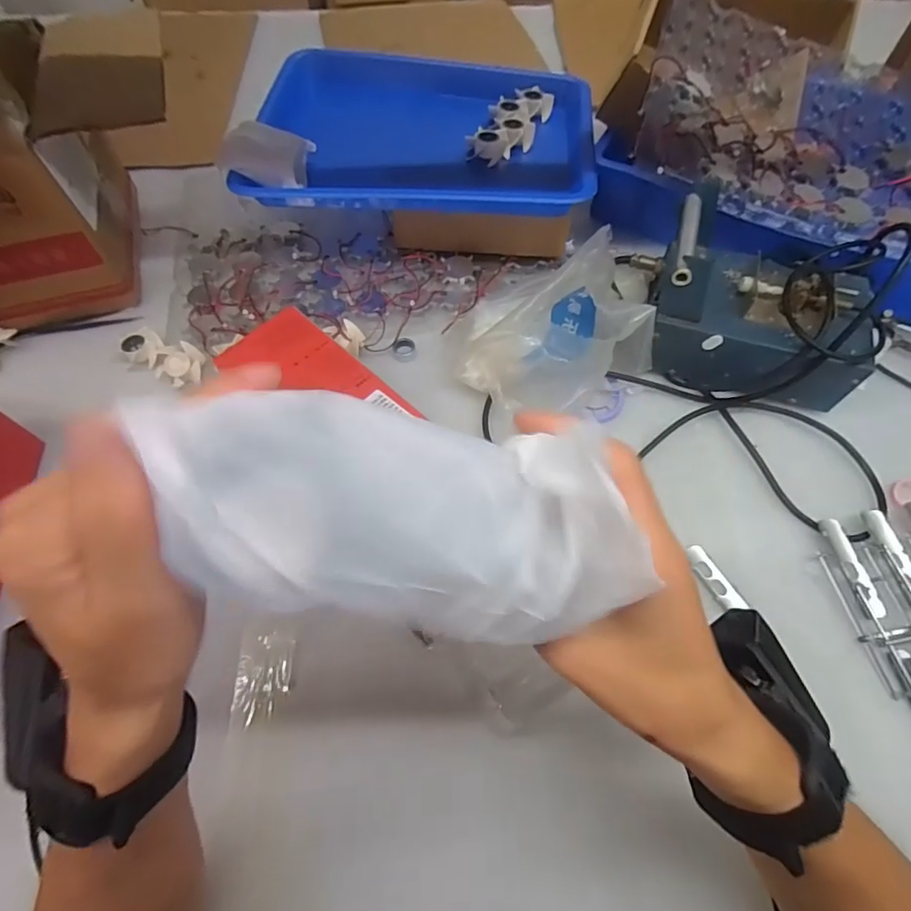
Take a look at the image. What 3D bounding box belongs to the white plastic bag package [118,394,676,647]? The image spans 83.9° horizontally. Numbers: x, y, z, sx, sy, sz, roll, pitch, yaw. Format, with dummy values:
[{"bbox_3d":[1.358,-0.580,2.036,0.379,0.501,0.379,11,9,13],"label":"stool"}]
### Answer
[{"bbox_3d":[-0.013,0.020,0.152,0.145,0.035,0.054,12,63,-12],"label":"white plastic bag package"}]

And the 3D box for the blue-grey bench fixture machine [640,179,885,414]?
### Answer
[{"bbox_3d":[0.267,-0.135,0.457,0.196,0.110,0.127,18,65,11],"label":"blue-grey bench fixture machine"}]

